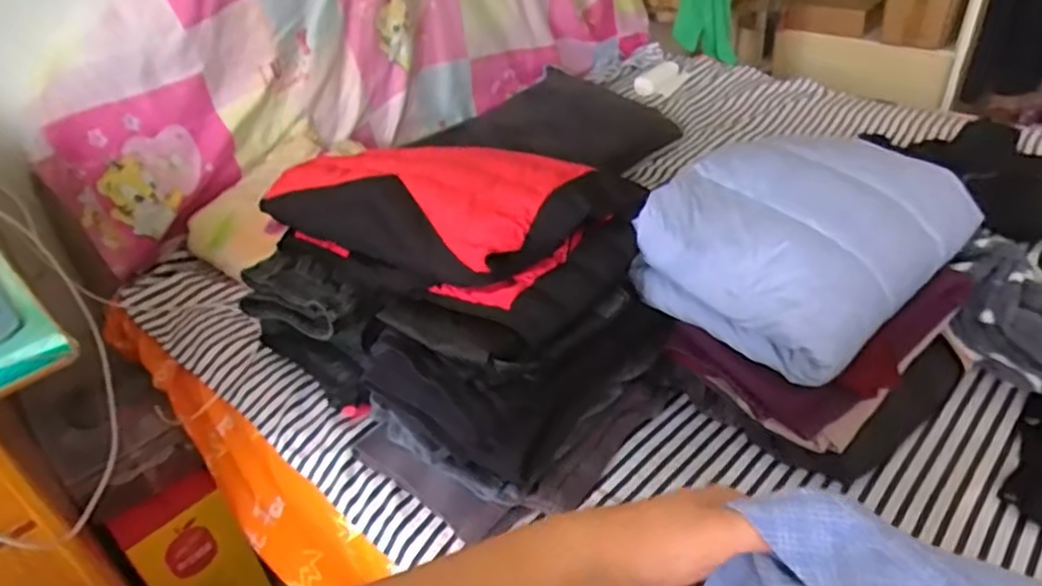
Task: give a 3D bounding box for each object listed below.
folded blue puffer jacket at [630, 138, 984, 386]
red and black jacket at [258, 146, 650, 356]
[{"bbox_3d":[0.326,-0.065,0.773,0.339,0.120,0.242,-28,42,-29],"label":"folded blue puffer jacket"},{"bbox_3d":[-0.094,-0.106,0.827,0.481,0.127,0.201,24,45,34],"label":"red and black jacket"}]

